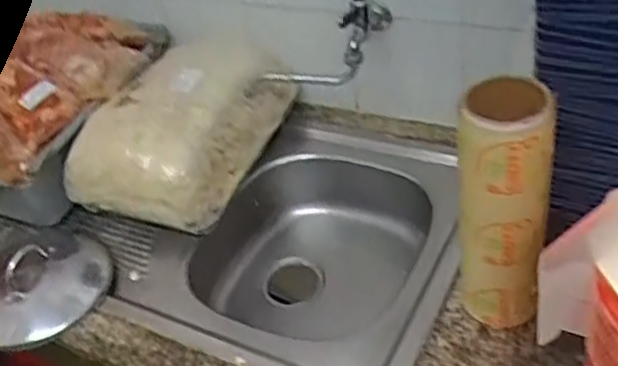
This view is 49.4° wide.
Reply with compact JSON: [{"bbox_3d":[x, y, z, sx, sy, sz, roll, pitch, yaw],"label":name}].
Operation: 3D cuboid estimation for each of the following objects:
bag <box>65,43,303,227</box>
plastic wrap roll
[{"bbox_3d":[-0.205,-0.093,1.064,0.233,0.178,0.286,12,45,26],"label":"bag"},{"bbox_3d":[0.209,0.042,0.734,0.100,0.328,0.077,10,45,24],"label":"plastic wrap roll"}]

